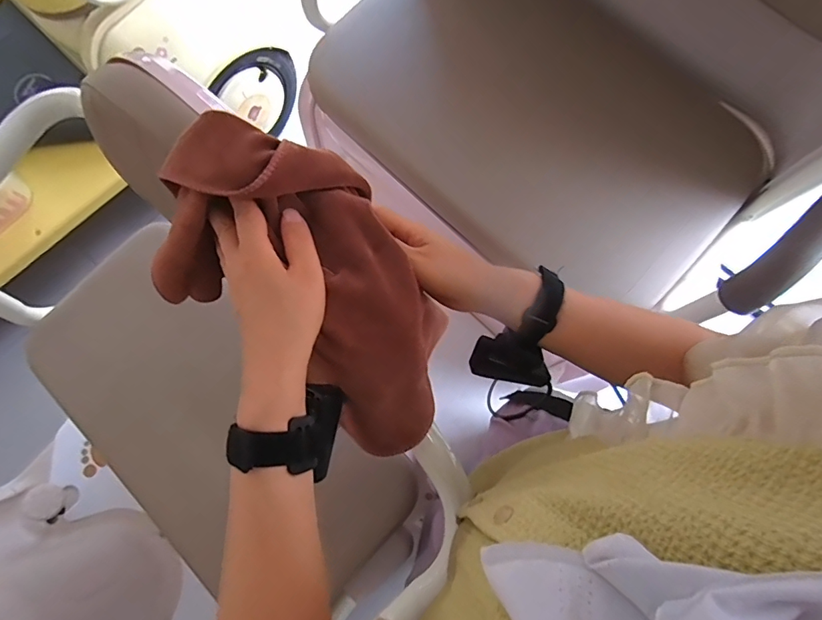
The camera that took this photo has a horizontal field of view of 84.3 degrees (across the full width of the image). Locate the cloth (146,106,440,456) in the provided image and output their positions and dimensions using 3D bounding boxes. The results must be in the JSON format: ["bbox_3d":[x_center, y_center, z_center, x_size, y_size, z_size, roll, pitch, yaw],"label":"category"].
[{"bbox_3d":[-0.067,-0.020,0.351,0.252,0.114,0.162,39,82,8],"label":"cloth"}]

